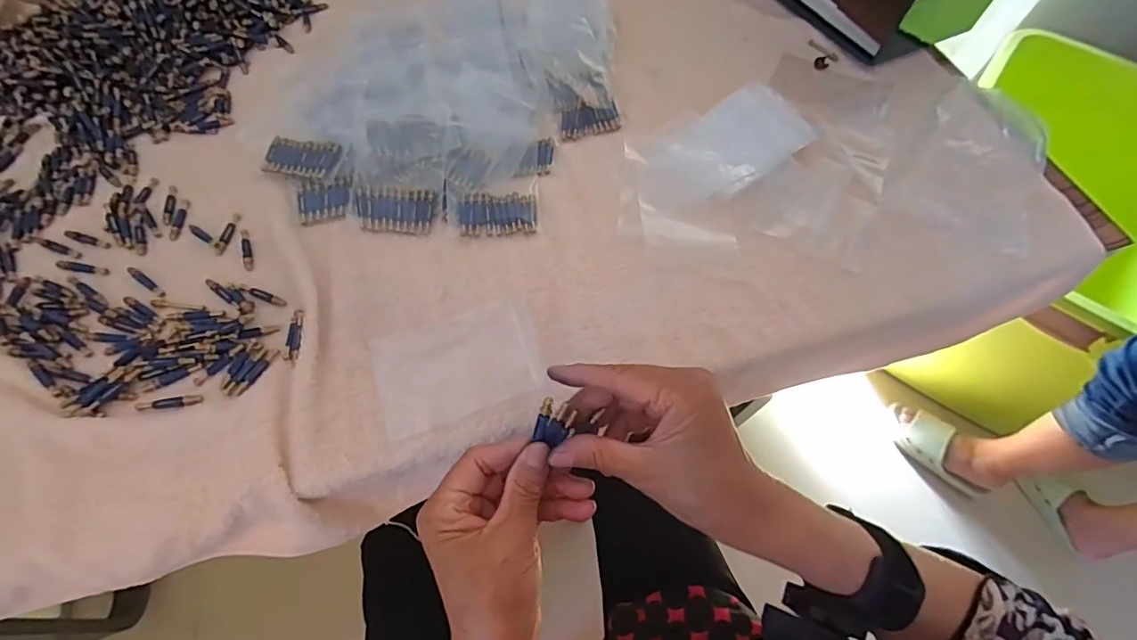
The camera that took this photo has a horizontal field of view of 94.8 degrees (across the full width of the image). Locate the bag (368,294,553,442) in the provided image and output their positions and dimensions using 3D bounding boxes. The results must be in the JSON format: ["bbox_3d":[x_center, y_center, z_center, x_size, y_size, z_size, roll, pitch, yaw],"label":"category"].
[{"bbox_3d":[-0.079,0.031,0.379,0.117,0.011,0.077,-16,63,-11],"label":"bag"}]

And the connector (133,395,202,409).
[{"bbox_3d":[-0.273,0.056,0.357,0.041,0.004,0.009,-5,61,-5],"label":"connector"}]

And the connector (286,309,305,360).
[{"bbox_3d":[-0.201,0.010,0.383,0.012,0.004,0.038,-1,61,-3],"label":"connector"}]

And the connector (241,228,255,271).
[{"bbox_3d":[-0.259,-0.056,0.421,0.008,0.004,0.041,-19,63,-13],"label":"connector"}]

